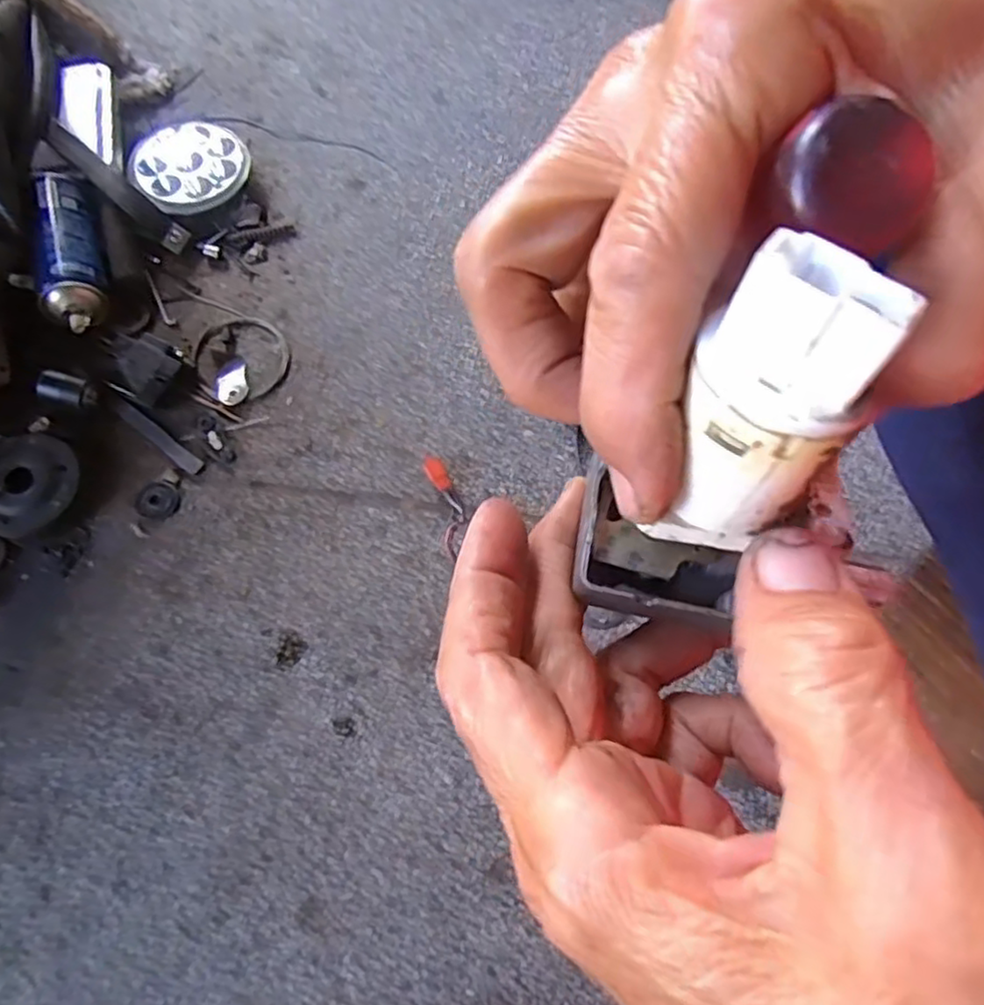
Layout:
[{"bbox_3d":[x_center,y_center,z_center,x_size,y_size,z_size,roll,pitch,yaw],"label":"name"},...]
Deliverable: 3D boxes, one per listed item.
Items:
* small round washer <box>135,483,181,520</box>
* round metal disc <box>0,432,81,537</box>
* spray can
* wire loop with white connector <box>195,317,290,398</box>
[{"bbox_3d":[-0.330,-0.002,0.657,0.043,0.004,0.035,16,70,6],"label":"small round washer"},{"bbox_3d":[-0.449,-0.019,0.643,0.095,0.035,0.094,0,70,0],"label":"round metal disc"},{"bbox_3d":[-0.445,-0.265,0.707,0.068,0.054,0.188,-15,71,-7],"label":"spray can"},{"bbox_3d":[-0.265,-0.158,0.713,0.099,0.008,0.097,7,70,3],"label":"wire loop with white connector"}]

